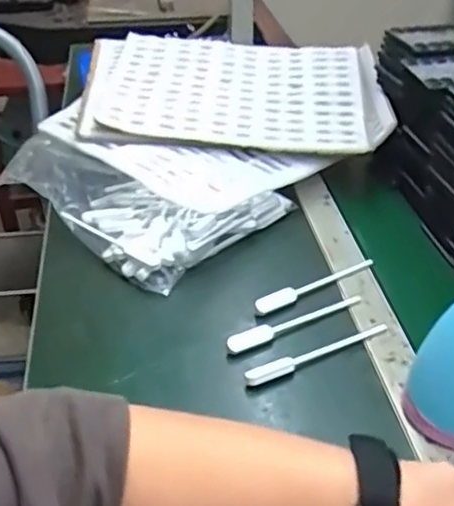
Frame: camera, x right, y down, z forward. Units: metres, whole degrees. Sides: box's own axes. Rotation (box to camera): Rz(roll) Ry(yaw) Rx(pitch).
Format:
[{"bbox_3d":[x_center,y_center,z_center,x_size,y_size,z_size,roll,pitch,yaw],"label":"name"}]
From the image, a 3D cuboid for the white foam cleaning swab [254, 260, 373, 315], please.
[{"bbox_3d":[0.089,0.032,0.637,0.139,0.013,0.016,-19,40,-22],"label":"white foam cleaning swab"}]

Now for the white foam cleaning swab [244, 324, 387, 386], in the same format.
[{"bbox_3d":[0.080,0.086,0.565,0.144,0.015,0.014,-19,40,-22],"label":"white foam cleaning swab"}]

